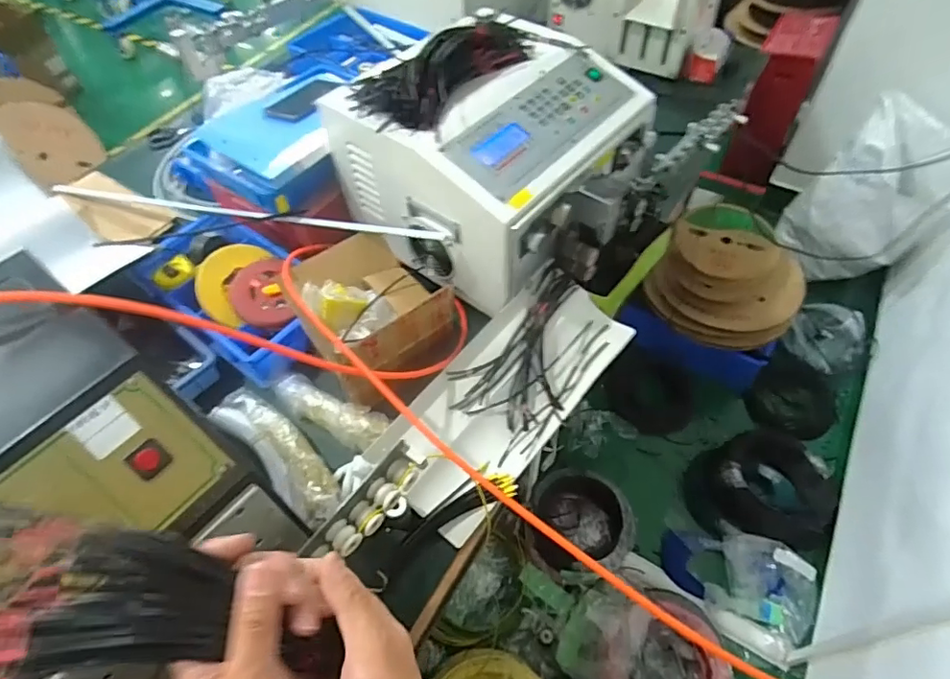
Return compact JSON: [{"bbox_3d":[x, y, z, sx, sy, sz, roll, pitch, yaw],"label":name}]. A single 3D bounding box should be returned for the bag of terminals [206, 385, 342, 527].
[{"bbox_3d":[-0.290,0.162,0.783,0.275,0.036,0.081,37,63,24],"label":"bag of terminals"}]

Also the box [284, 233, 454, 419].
[{"bbox_3d":[-0.164,-0.050,0.845,0.196,0.135,0.234,-31,59,-19],"label":"box"}]

